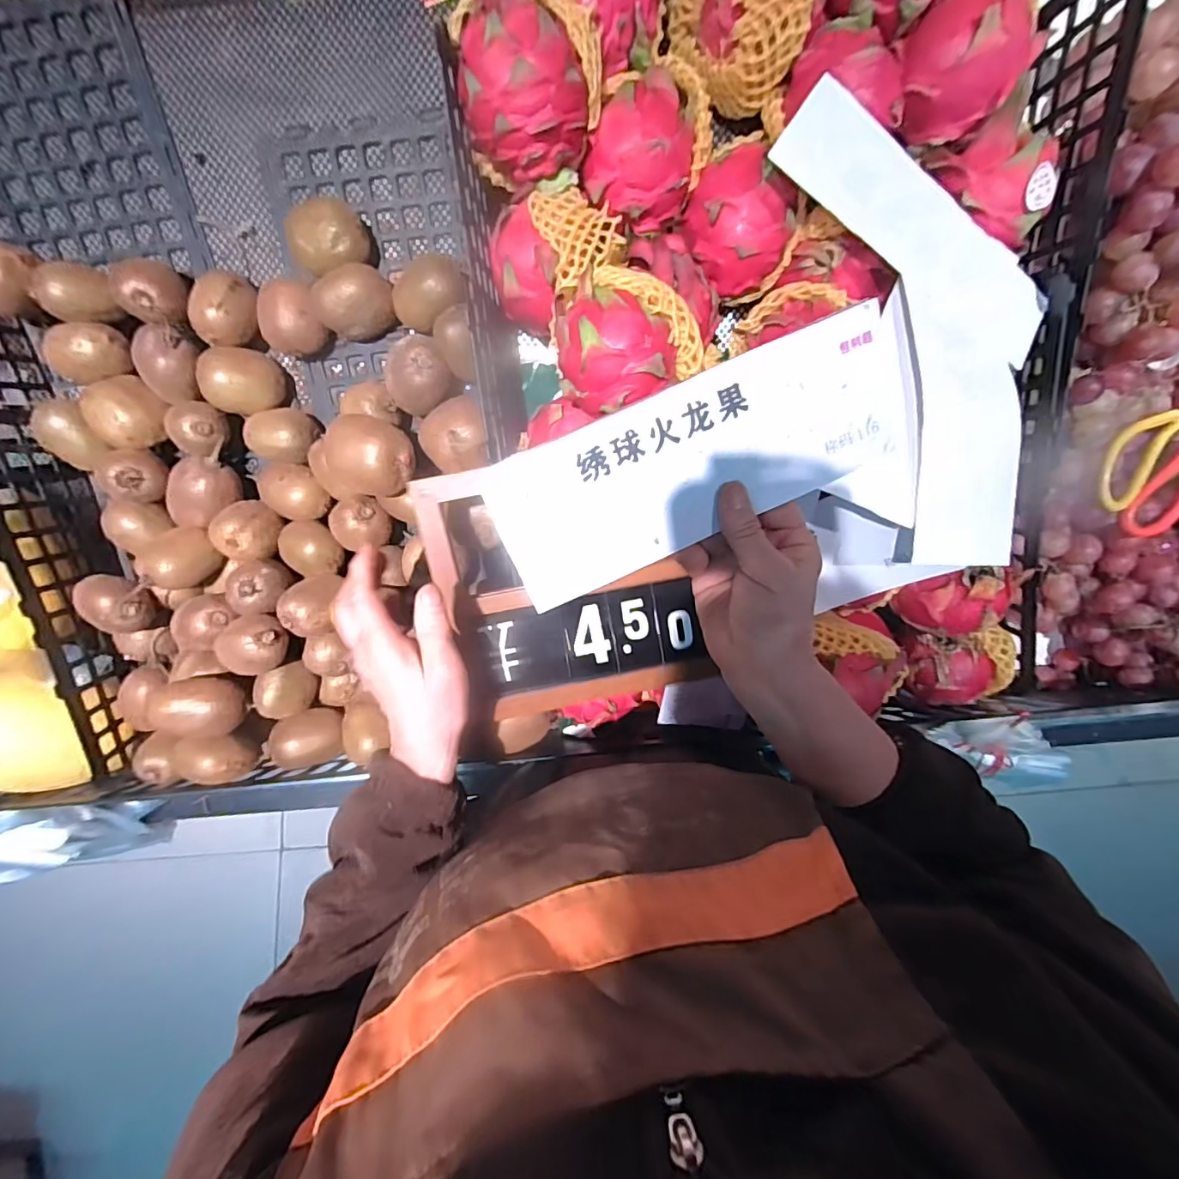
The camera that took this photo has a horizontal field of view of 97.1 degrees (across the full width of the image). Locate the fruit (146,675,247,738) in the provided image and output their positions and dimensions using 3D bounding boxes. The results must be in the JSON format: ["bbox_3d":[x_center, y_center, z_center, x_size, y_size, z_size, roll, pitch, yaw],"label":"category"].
[{"bbox_3d":[-0.357,0.107,0.475,0.064,0.044,0.055,-8,78,0],"label":"fruit"}]

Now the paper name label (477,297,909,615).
[{"bbox_3d":[0.066,-0.074,0.307,0.244,0.004,0.088,-24,109,0],"label":"paper name label"}]

